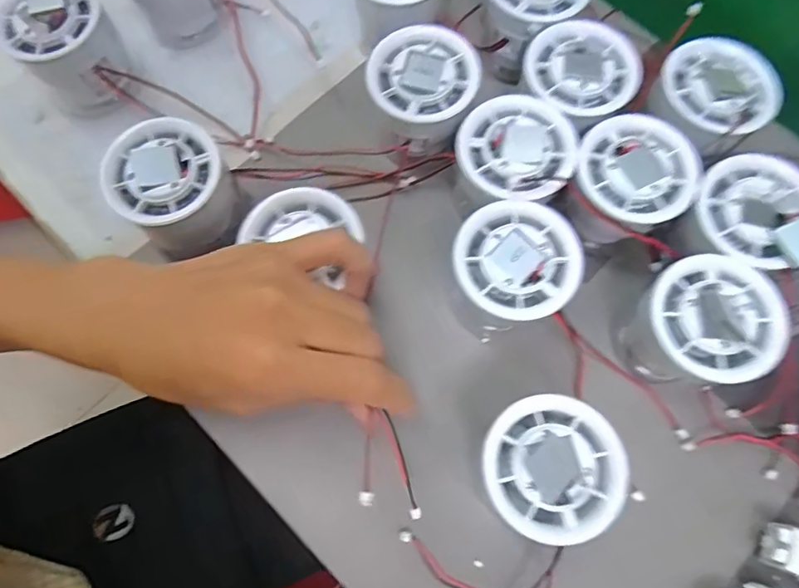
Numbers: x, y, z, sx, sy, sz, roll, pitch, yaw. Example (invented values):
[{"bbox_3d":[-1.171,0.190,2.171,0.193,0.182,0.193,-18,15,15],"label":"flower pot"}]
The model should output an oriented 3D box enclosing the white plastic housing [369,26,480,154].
[{"bbox_3d":[0.012,-0.106,0.289,0.058,0.055,0.057,-7,72,-3],"label":"white plastic housing"}]

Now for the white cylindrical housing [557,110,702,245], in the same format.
[{"bbox_3d":[0.119,-0.059,0.273,0.055,0.050,0.052,0,72,-1],"label":"white cylindrical housing"}]

